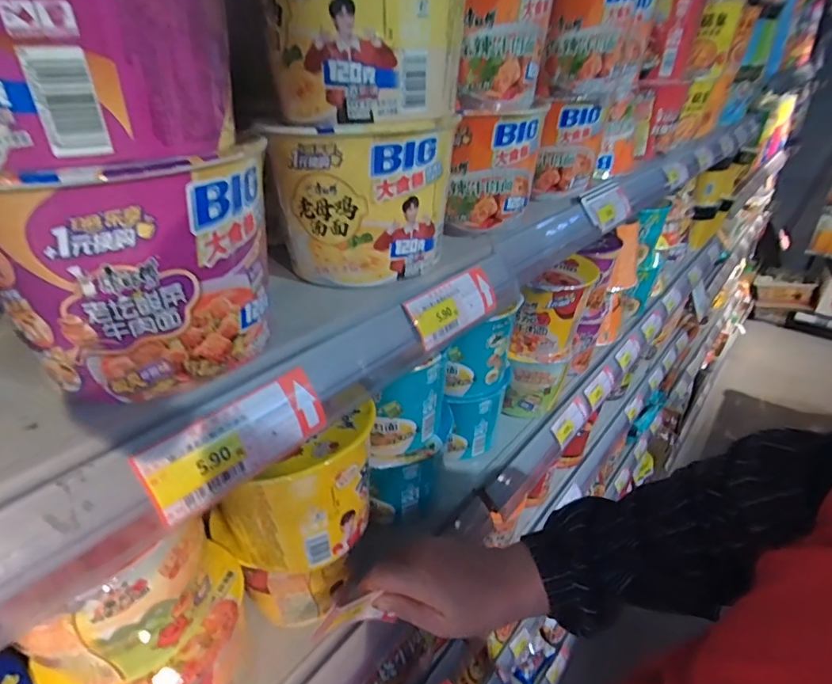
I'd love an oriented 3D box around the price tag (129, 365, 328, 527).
[{"bbox_3d":[-0.086,0.048,0.250,0.004,0.036,0.093,-13,15,46],"label":"price tag"}]

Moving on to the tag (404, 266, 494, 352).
[{"bbox_3d":[0.028,-0.028,0.374,0.006,0.038,0.091,-17,10,47],"label":"tag"}]

